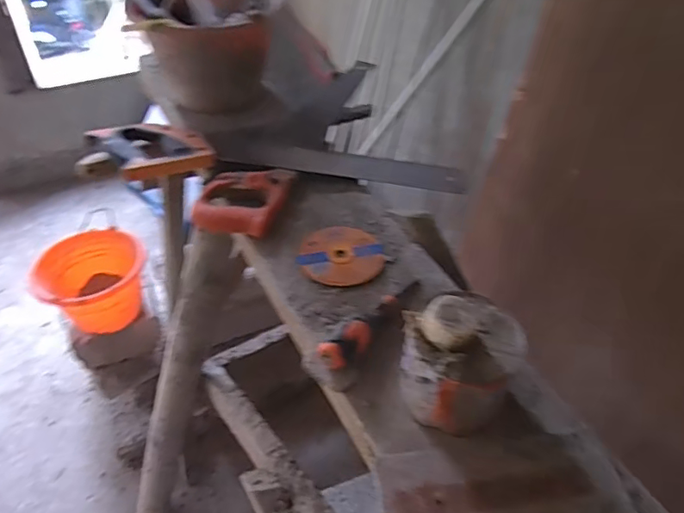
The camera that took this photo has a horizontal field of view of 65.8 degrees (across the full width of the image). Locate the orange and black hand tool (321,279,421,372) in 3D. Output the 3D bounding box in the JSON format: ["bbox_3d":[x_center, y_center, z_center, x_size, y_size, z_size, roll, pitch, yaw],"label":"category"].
[{"bbox_3d":[0.035,0.061,0.547,0.028,0.032,0.150,32,52,26],"label":"orange and black hand tool"}]

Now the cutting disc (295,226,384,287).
[{"bbox_3d":[0.001,-0.003,0.644,0.099,0.011,0.091,2,48,-2],"label":"cutting disc"}]

